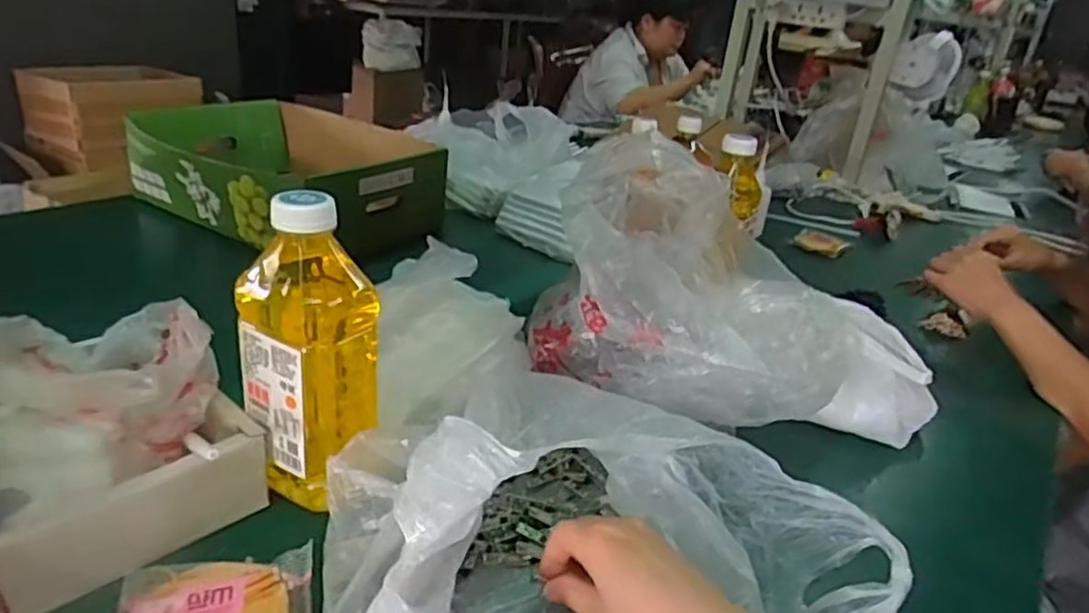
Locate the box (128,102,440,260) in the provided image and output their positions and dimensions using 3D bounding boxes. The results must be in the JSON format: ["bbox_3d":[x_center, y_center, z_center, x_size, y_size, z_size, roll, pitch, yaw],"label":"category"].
[{"bbox_3d":[-0.372,-0.199,1.056,0.409,0.118,0.343,23,29,31],"label":"box"}]

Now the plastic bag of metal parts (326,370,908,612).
[{"bbox_3d":[0.023,0.145,0.441,0.295,0.109,0.294,-14,31,-38],"label":"plastic bag of metal parts"}]

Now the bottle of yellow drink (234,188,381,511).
[{"bbox_3d":[-0.164,0.029,0.493,0.083,0.206,0.066,20,27,27],"label":"bottle of yellow drink"}]

